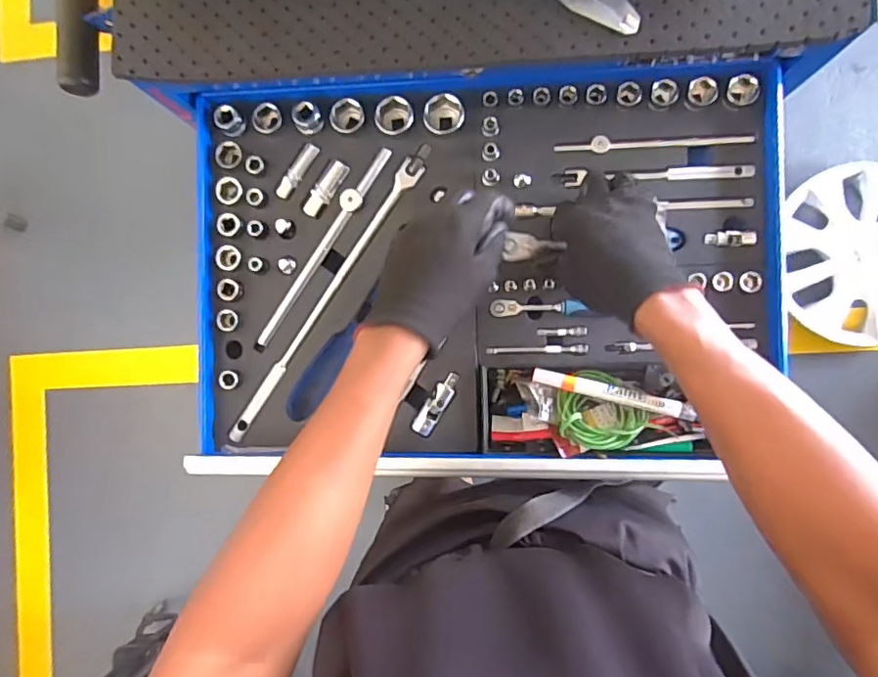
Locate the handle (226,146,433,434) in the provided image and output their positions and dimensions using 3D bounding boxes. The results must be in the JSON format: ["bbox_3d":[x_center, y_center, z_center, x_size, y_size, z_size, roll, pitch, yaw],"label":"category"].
[{"bbox_3d":[-0.119,-0.047,0.589,0.021,0.015,0.369,35,95,4],"label":"handle"}]

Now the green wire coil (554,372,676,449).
[{"bbox_3d":[0.166,0.079,0.552,0.094,0.031,0.077,43,95,3],"label":"green wire coil"}]

